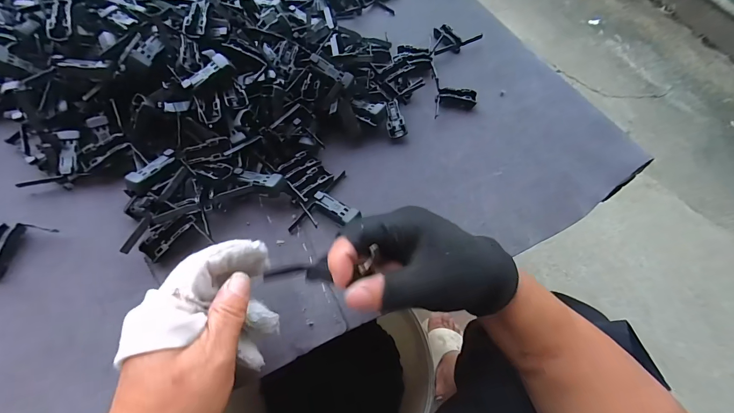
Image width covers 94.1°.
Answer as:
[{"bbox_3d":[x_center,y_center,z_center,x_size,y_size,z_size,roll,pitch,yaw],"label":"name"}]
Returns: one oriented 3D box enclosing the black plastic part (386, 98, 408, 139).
[{"bbox_3d":[0.032,-0.102,0.389,0.022,0.017,0.048,-9,75,-9],"label":"black plastic part"}]

